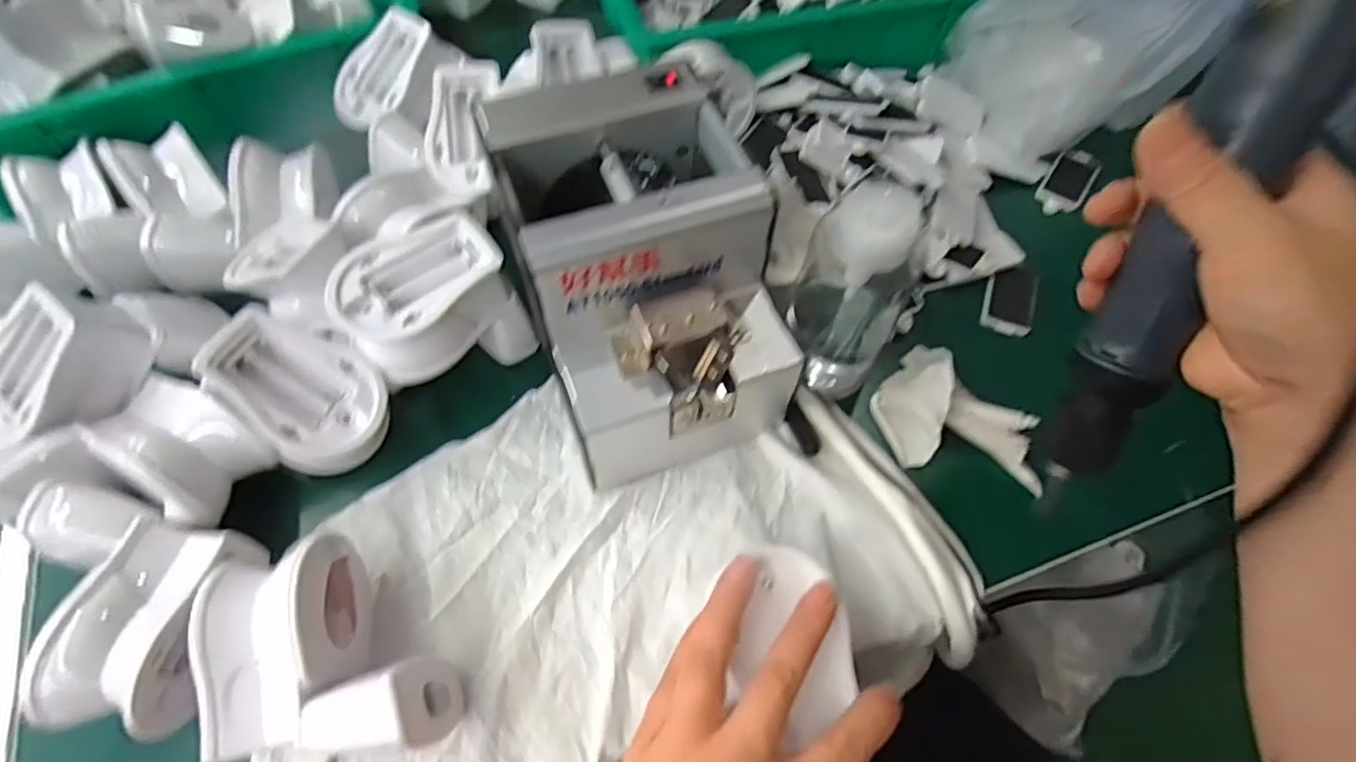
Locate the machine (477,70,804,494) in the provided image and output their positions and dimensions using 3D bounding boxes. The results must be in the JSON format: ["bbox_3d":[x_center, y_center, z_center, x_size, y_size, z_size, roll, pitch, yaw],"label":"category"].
[{"bbox_3d":[-0.018,-0.052,0.367,0.125,0.145,0.175,-18,62,-11],"label":"machine"}]

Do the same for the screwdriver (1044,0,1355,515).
[{"bbox_3d":[0.214,-0.063,0.264,0.035,0.274,0.030,15,30,8],"label":"screwdriver"}]

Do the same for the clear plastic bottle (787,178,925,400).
[{"bbox_3d":[0.097,-0.049,0.364,0.059,0.132,0.063,0,60,0],"label":"clear plastic bottle"}]

